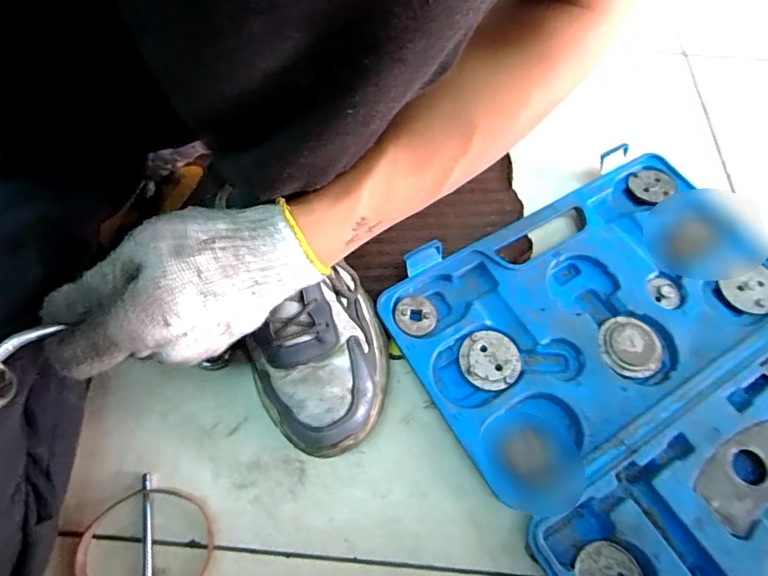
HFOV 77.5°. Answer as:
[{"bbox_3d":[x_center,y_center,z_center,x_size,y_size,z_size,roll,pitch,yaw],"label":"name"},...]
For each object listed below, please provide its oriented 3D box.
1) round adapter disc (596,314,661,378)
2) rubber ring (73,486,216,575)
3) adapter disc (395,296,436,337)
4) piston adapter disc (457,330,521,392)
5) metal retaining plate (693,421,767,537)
[{"bbox_3d":[0.208,0.049,0.401,0.051,0.007,0.050,0,63,-1],"label":"round adapter disc"},{"bbox_3d":[-0.167,0.182,0.335,0.090,0.009,0.082,-30,67,-15],"label":"rubber ring"},{"bbox_3d":[0.027,0.024,0.406,0.034,0.008,0.034,0,63,-1],"label":"adapter disc"},{"bbox_3d":[0.088,0.059,0.395,0.048,0.006,0.049,0,63,-1],"label":"piston adapter disc"},{"bbox_3d":[0.275,0.136,0.358,0.097,0.006,0.047,-27,64,-14],"label":"metal retaining plate"}]

